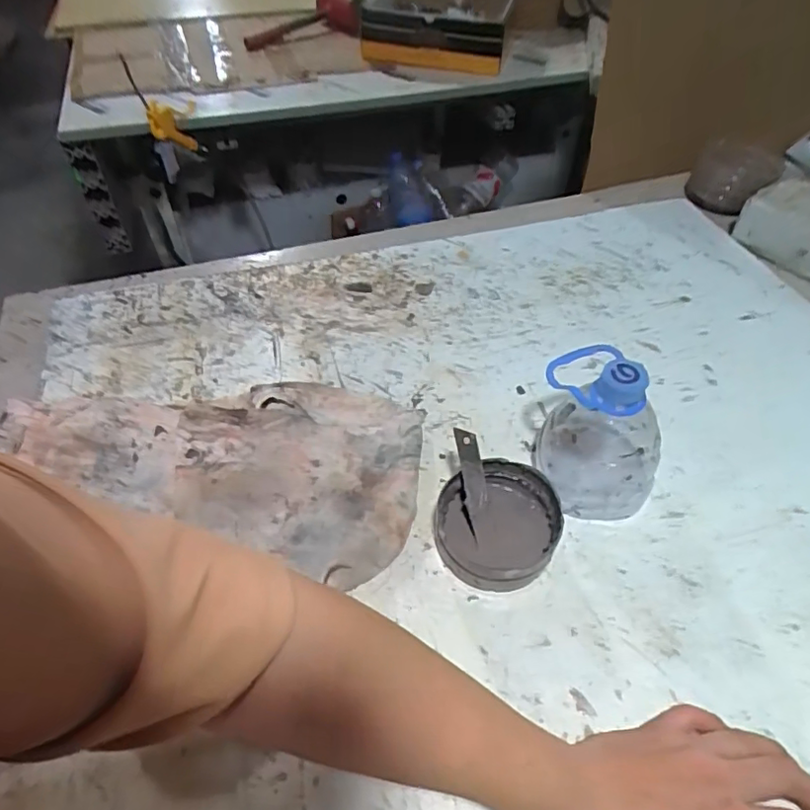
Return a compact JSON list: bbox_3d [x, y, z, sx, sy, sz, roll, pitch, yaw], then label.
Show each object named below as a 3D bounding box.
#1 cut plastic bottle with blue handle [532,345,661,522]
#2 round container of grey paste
[{"bbox_3d":[0.160,0.015,0.438,0.079,0.127,0.098,-16,53,-15],"label":"cut plastic bottle with blue handle"},{"bbox_3d":[0.069,0.091,0.427,0.087,0.043,0.092,1,50,-1],"label":"round container of grey paste"}]

